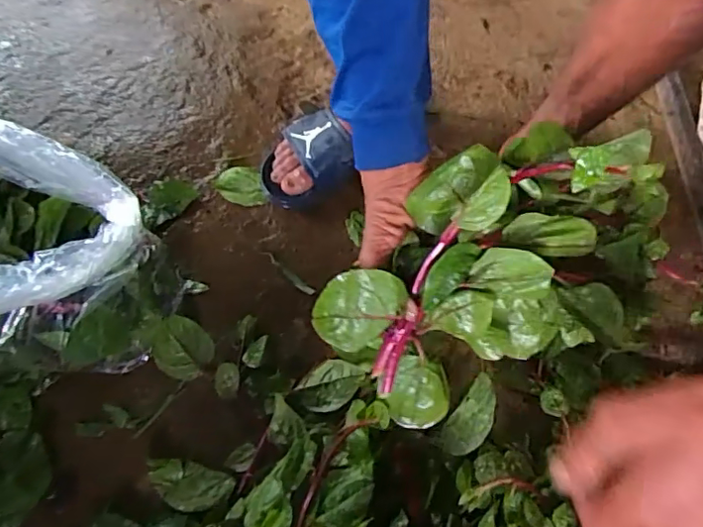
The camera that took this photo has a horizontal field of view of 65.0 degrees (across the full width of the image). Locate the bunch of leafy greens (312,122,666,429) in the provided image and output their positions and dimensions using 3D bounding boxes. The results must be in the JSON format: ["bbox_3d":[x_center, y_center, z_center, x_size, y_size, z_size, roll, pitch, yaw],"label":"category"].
[{"bbox_3d":[0.116,0.005,0.444,0.287,0.179,0.149,-18,64,-10],"label":"bunch of leafy greens"}]

